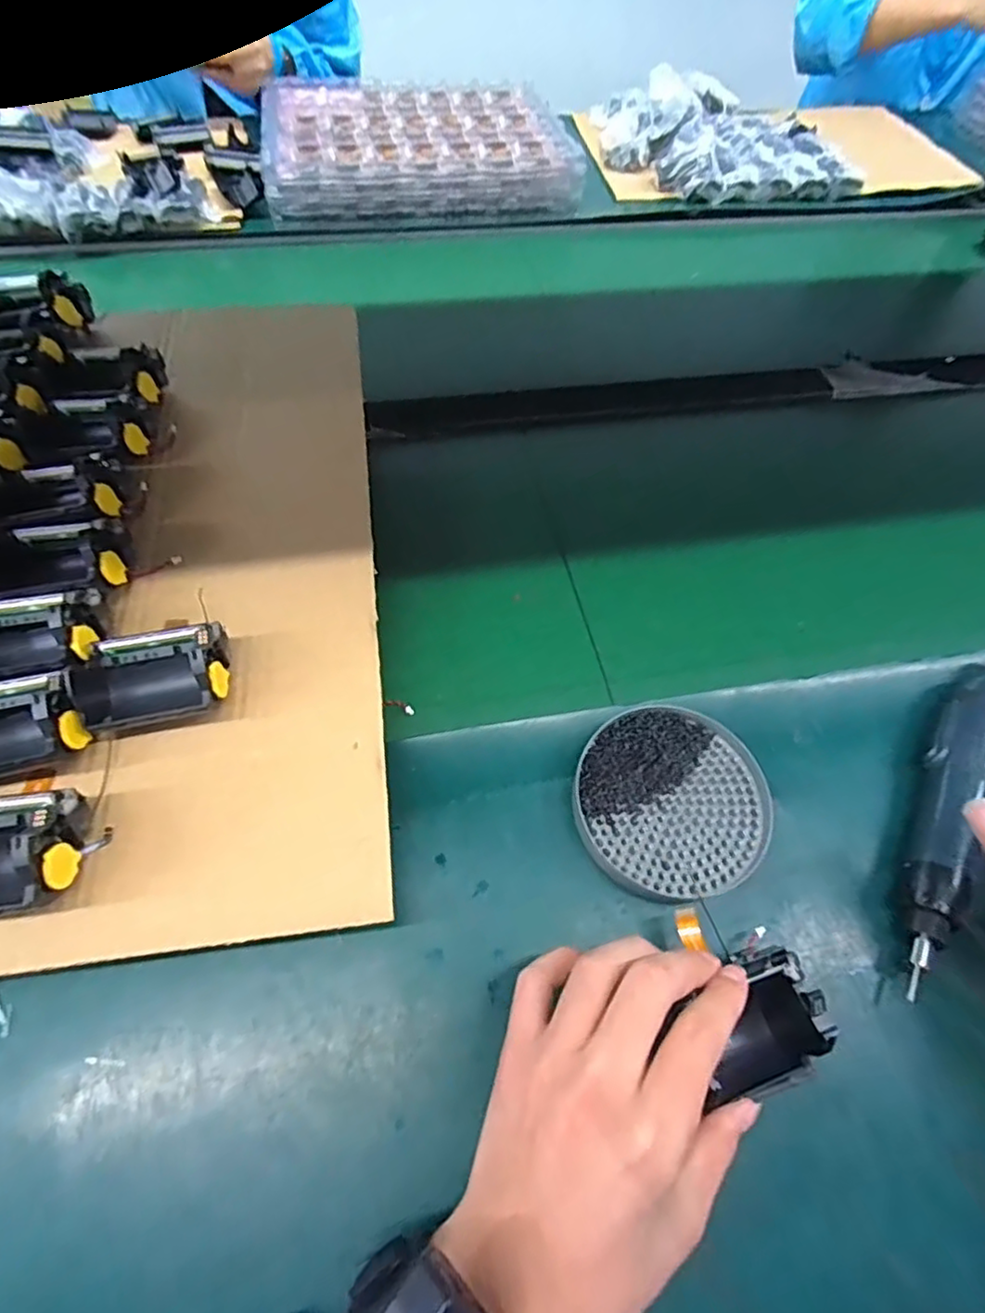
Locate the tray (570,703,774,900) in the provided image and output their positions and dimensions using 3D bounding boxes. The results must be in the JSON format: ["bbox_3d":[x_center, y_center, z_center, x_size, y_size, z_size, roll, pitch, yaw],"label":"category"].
[{"bbox_3d":[0.107,0.087,0.387,0.114,0.022,0.110,1,59,-2],"label":"tray"}]

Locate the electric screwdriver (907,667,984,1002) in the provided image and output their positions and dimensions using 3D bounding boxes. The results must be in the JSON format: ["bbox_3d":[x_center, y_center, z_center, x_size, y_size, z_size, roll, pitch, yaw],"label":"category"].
[{"bbox_3d":[0.284,0.081,0.391,0.044,0.048,0.238,32,63,15],"label":"electric screwdriver"}]

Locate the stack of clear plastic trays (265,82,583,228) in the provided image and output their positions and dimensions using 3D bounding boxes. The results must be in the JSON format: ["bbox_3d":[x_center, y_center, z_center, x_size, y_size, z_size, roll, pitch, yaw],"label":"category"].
[{"bbox_3d":[-0.100,-0.654,0.814,0.373,0.052,0.288,-10,60,-9],"label":"stack of clear plastic trays"}]

